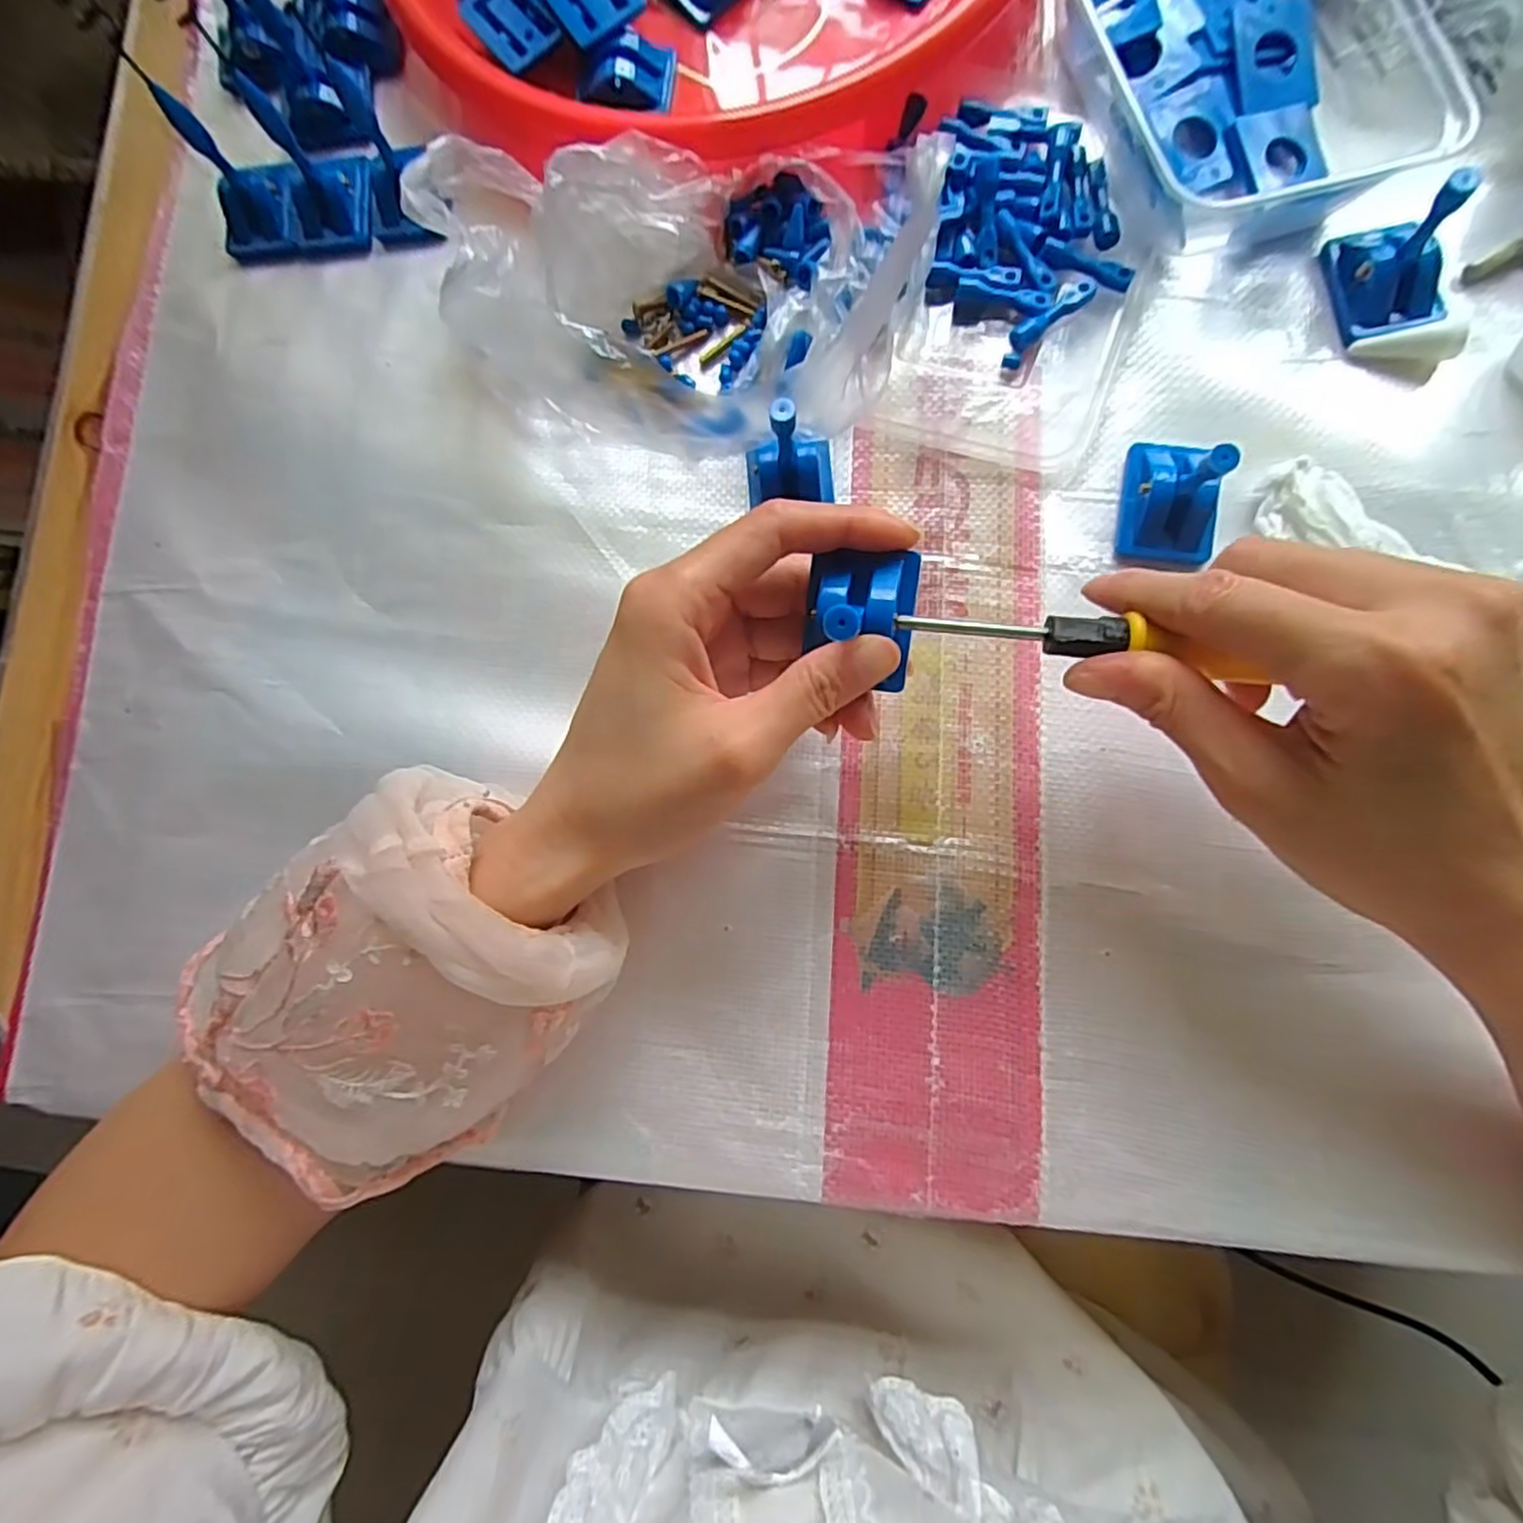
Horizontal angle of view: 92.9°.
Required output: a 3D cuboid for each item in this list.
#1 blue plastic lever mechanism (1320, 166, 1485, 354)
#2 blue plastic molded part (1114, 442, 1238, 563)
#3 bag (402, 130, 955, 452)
[{"bbox_3d":[0.236,-0.186,0.263,0.027,0.040,0.043,-8,81,5],"label":"blue plastic lever mechanism"},{"bbox_3d":[0.153,-0.098,0.267,0.029,0.026,0.045,9,83,7],"label":"blue plastic molded part"},{"bbox_3d":[-0.032,-0.191,0.274,0.193,0.074,0.116,1,82,6],"label":"bag"}]

